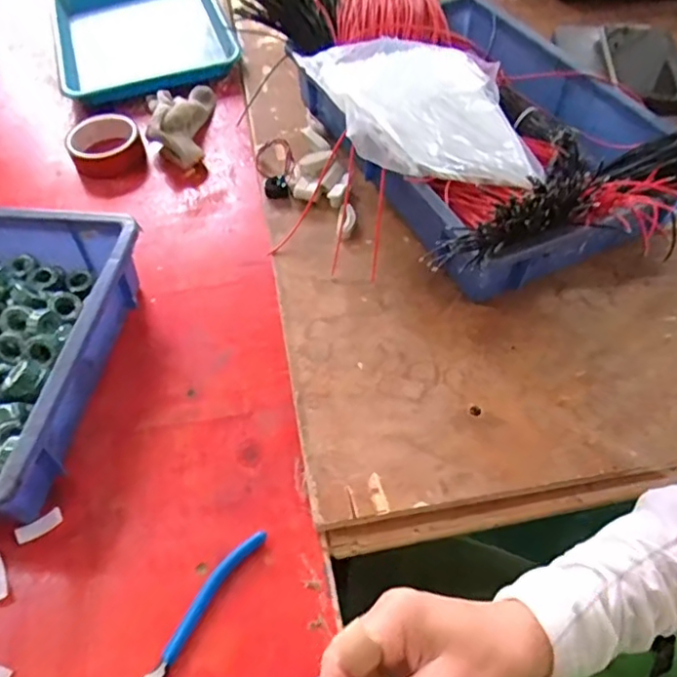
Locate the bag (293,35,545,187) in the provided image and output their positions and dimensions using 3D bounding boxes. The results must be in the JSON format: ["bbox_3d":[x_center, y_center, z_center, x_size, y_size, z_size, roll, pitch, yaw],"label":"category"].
[{"bbox_3d":[0.082,-0.247,0.616,0.214,0.068,0.221,-9,54,-4],"label":"bag"}]

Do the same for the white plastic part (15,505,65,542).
[{"bbox_3d":[-0.234,0.147,0.458,0.035,0.007,0.013,-34,58,-19],"label":"white plastic part"}]

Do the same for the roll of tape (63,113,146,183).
[{"bbox_3d":[-0.291,-0.240,0.733,0.088,0.040,0.084,-20,54,-10],"label":"roll of tape"}]

